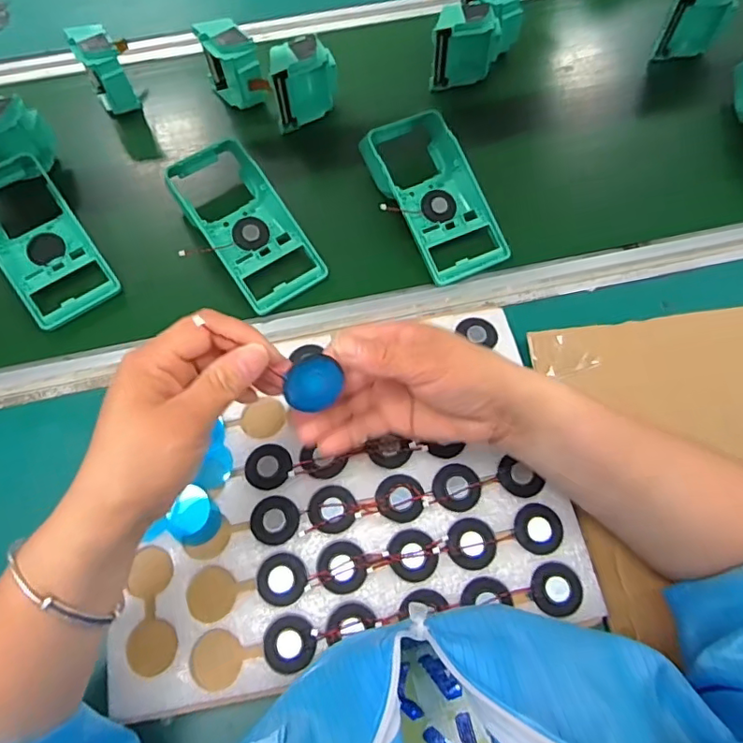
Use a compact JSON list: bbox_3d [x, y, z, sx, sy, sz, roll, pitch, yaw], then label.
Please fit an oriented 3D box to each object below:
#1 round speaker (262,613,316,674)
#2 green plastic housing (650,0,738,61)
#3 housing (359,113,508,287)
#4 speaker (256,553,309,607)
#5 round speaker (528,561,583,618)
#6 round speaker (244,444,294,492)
[{"bbox_3d":[-0.053,0.177,0.351,0.034,0.004,0.033,-1,65,1],"label":"round speaker"},{"bbox_3d":[0.368,-0.408,0.631,0.071,0.080,0.046,-7,65,-2],"label":"green plastic housing"},{"bbox_3d":[0.062,-0.173,0.533,0.090,0.054,0.175,-25,67,-10],"label":"housing"},{"bbox_3d":[-0.061,0.142,0.368,0.033,0.006,0.032,-1,65,1],"label":"speaker"},{"bbox_3d":[0.123,0.144,0.359,0.033,0.004,0.033,-1,65,1],"label":"round speaker"},{"bbox_3d":[-0.075,0.069,0.394,0.034,0.004,0.033,-1,65,1],"label":"round speaker"}]

